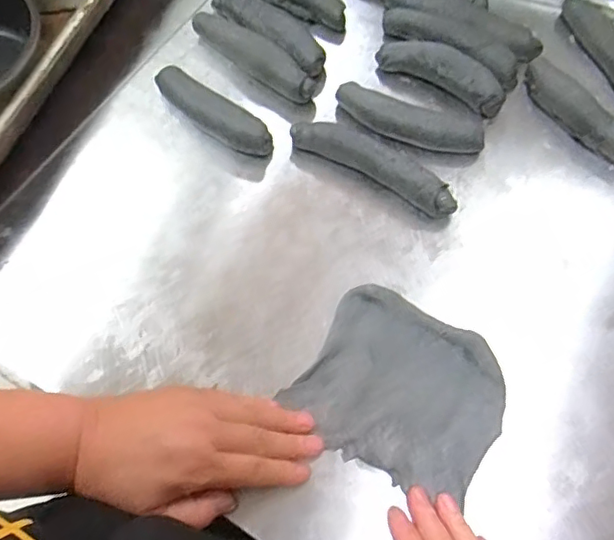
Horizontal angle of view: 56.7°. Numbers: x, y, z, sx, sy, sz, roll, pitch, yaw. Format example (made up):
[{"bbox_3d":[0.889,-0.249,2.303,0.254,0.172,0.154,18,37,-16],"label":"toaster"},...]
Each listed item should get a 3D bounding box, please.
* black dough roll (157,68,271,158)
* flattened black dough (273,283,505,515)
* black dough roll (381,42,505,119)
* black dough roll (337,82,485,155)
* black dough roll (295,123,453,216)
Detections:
[{"bbox_3d":[-0.082,-0.134,0.488,0.117,0.034,0.027,31,69,14],"label":"black dough roll"},{"bbox_3d":[0.067,0.082,0.395,0.132,0.014,0.112,27,68,12],"label":"flattened black dough"},{"bbox_3d":[0.123,-0.177,0.507,0.116,0.028,0.038,30,68,13],"label":"black dough roll"},{"bbox_3d":[0.086,-0.128,0.483,0.128,0.026,0.035,18,66,8],"label":"black dough roll"},{"bbox_3d":[0.055,-0.086,0.467,0.144,0.030,0.030,32,69,14],"label":"black dough roll"}]

